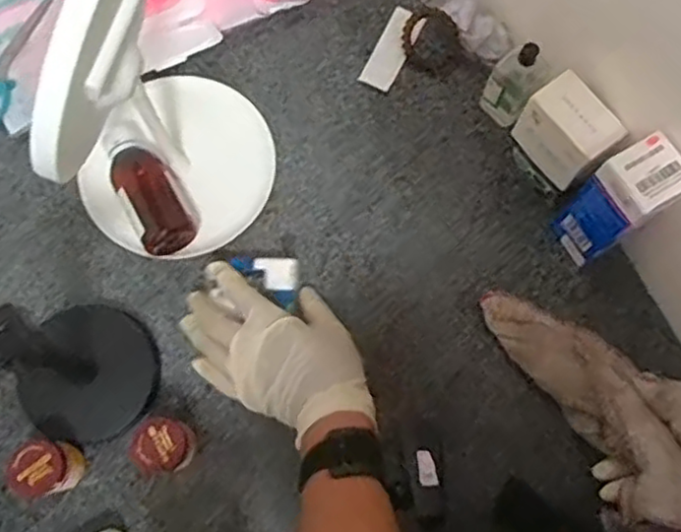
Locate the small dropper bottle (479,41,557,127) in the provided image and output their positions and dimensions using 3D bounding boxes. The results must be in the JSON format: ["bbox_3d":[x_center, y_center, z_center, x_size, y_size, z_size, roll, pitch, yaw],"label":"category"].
[{"bbox_3d":[0.153,-0.160,0.599,0.040,0.090,0.039,-42,78,-11],"label":"small dropper bottle"}]

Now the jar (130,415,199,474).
[{"bbox_3d":[-0.134,0.136,0.534,0.039,0.060,0.043,4,74,1],"label":"jar"}]

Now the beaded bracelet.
[{"bbox_3d":[0.082,-0.210,0.647,0.049,0.019,0.060,-34,86,-1],"label":"beaded bracelet"}]

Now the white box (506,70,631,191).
[{"bbox_3d":[0.180,-0.107,0.556,0.045,0.062,0.067,-41,78,-11],"label":"white box"}]

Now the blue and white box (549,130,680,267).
[{"bbox_3d":[0.211,-0.045,0.542,0.052,0.135,0.049,-33,77,-9],"label":"blue and white box"}]

